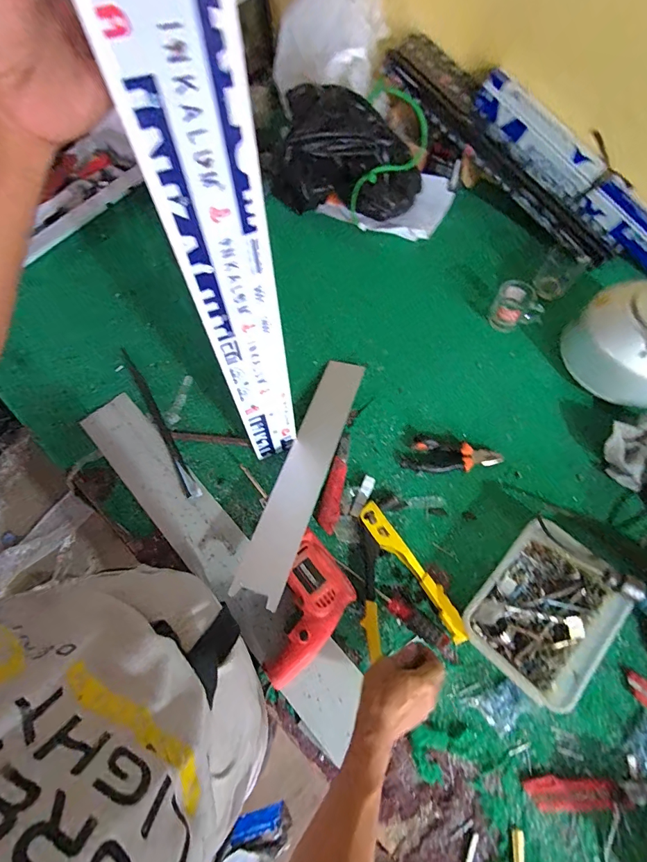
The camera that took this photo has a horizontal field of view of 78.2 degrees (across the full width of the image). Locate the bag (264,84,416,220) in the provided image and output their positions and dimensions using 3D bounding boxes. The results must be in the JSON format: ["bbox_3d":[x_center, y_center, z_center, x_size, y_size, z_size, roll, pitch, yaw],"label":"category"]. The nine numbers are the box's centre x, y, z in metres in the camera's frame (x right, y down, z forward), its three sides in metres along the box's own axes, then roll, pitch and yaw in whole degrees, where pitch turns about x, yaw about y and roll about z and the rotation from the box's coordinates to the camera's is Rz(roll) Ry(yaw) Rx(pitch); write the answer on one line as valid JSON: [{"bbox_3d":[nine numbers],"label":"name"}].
[{"bbox_3d":[0.057,-0.627,0.904,0.346,0.203,0.195,-14,67,-3],"label":"bag"}]

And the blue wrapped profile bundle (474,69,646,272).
[{"bbox_3d":[0.553,-0.544,0.855,0.576,0.071,0.068,43,75,0],"label":"blue wrapped profile bundle"}]

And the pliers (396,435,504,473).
[{"bbox_3d":[0.230,0.050,0.730,0.179,0.016,0.063,11,68,7],"label":"pliers"}]

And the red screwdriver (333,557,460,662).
[{"bbox_3d":[0.113,0.272,0.618,0.223,0.024,0.026,35,73,16],"label":"red screwdriver"}]

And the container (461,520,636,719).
[{"bbox_3d":[0.328,0.264,0.590,0.165,0.049,0.211,40,75,17],"label":"container"}]

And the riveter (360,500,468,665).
[{"bbox_3d":[0.124,0.225,0.634,0.142,0.026,0.219,-8,67,-1],"label":"riveter"}]

